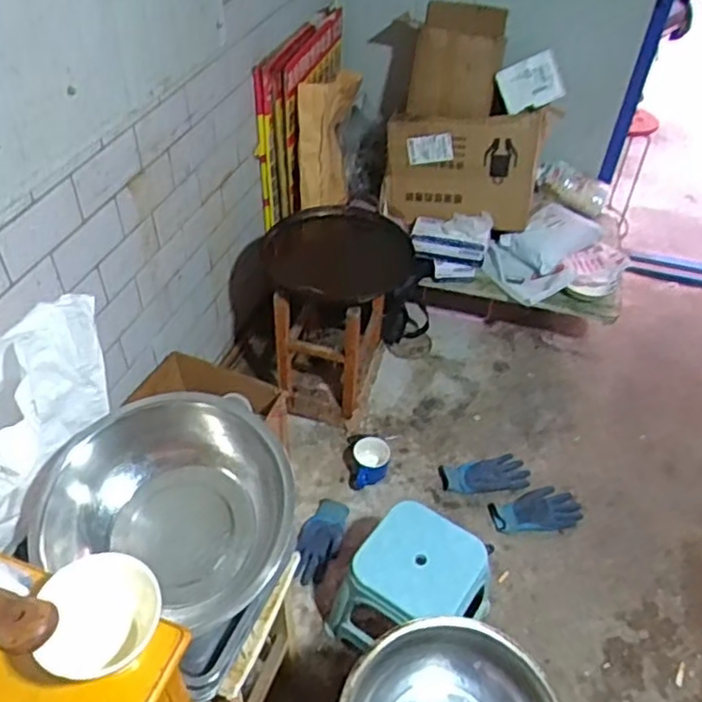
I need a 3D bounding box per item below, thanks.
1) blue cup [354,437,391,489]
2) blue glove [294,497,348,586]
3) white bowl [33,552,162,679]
[{"bbox_3d":[0.052,0.293,1.827,0.103,0.073,0.124,3,45,1],"label":"blue cup"},{"bbox_3d":[-0.072,0.466,1.720,0.098,0.075,0.236,11,46,9],"label":"blue glove"},{"bbox_3d":[-0.273,0.290,0.758,0.128,0.062,0.115,-18,49,-18],"label":"white bowl"}]

